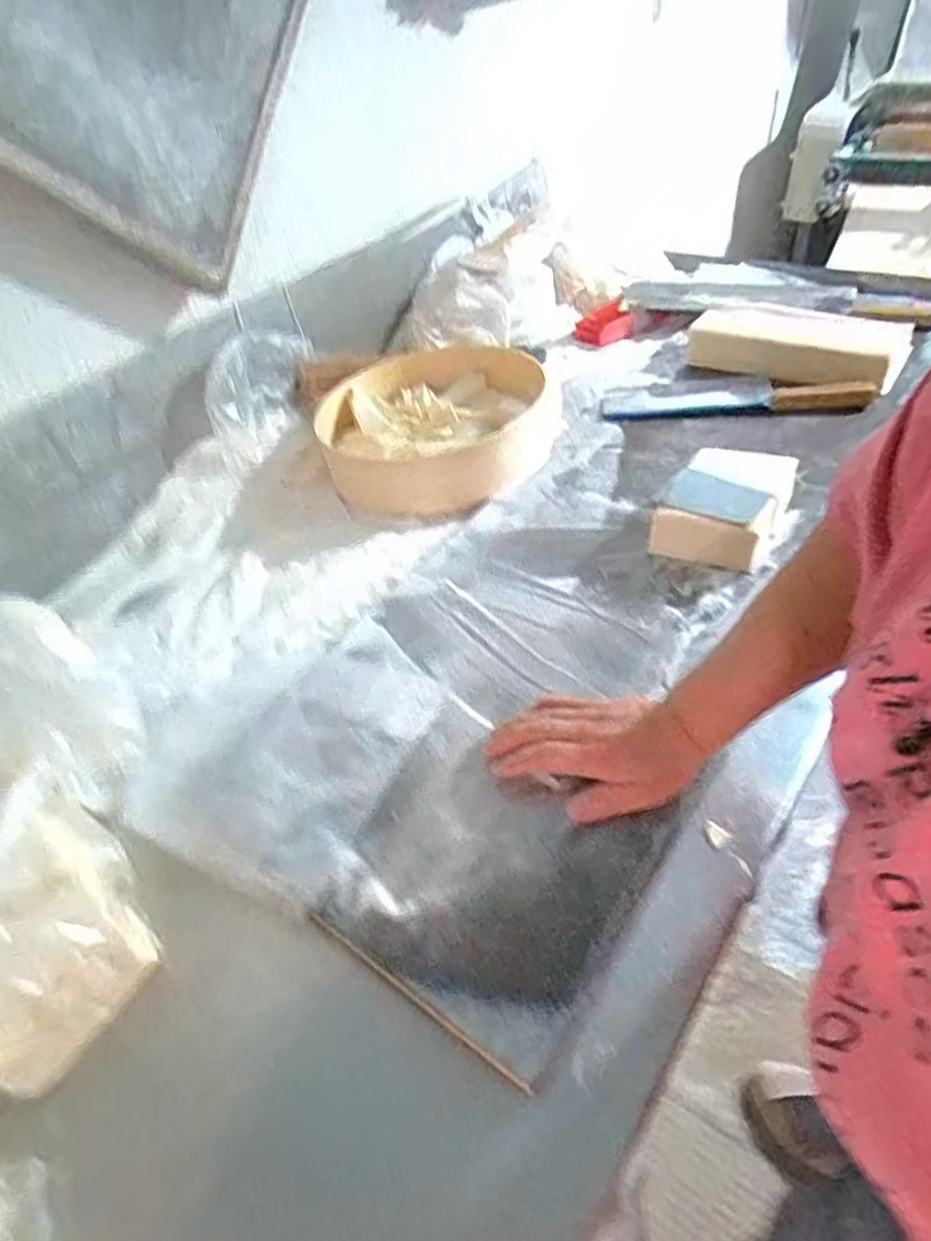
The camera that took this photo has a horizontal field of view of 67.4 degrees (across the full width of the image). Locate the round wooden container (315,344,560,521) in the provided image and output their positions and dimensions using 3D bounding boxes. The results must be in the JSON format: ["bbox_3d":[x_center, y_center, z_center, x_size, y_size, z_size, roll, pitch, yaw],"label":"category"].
[{"bbox_3d":[-0.047,-0.255,0.927,0.286,0.079,0.315,-20,46,-11],"label":"round wooden container"}]

